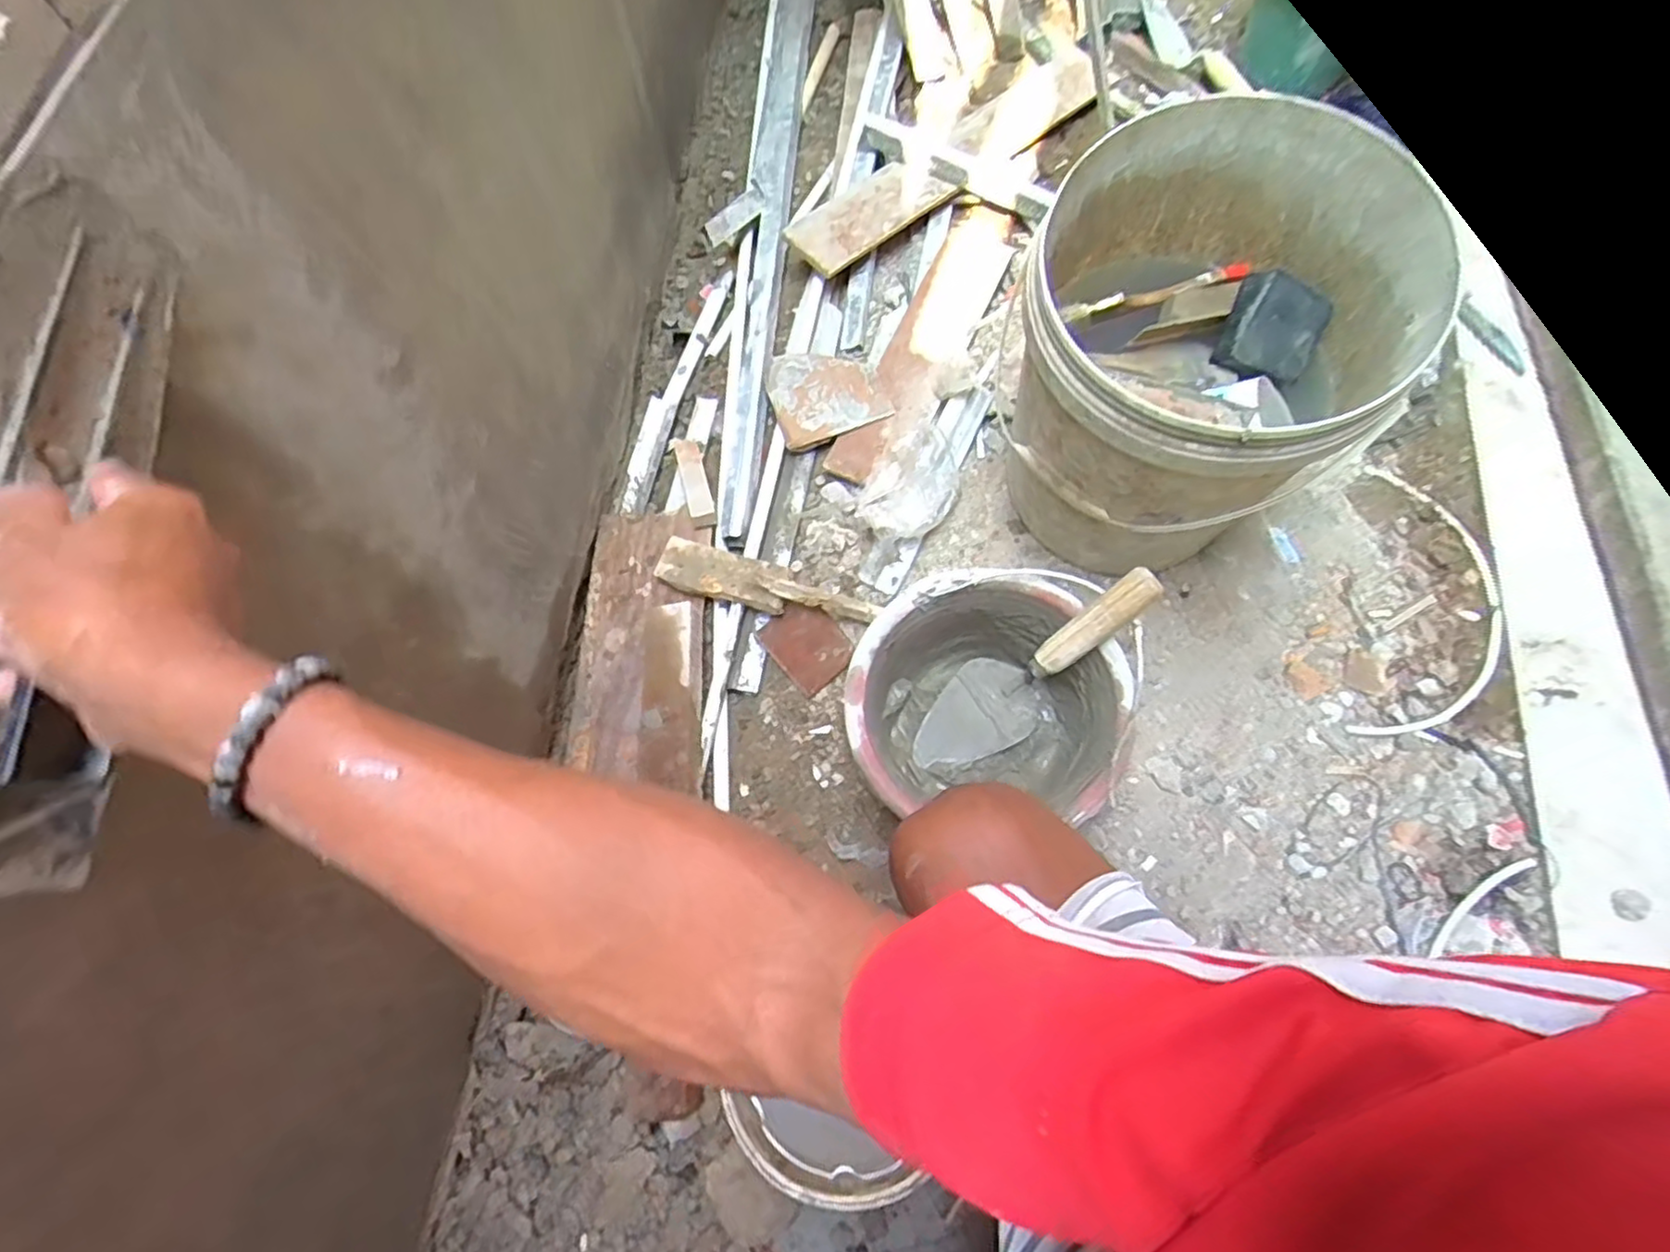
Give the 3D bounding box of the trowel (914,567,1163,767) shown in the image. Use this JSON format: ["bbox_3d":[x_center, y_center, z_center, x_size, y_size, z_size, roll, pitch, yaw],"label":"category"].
[{"bbox_3d":[0.195,0.045,0.724,0.083,0.284,0.091,-3,57,-49],"label":"trowel"}]

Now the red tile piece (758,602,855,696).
[{"bbox_3d":[-0.032,0.022,0.874,0.081,0.014,0.100,-39,81,-4],"label":"red tile piece"}]

